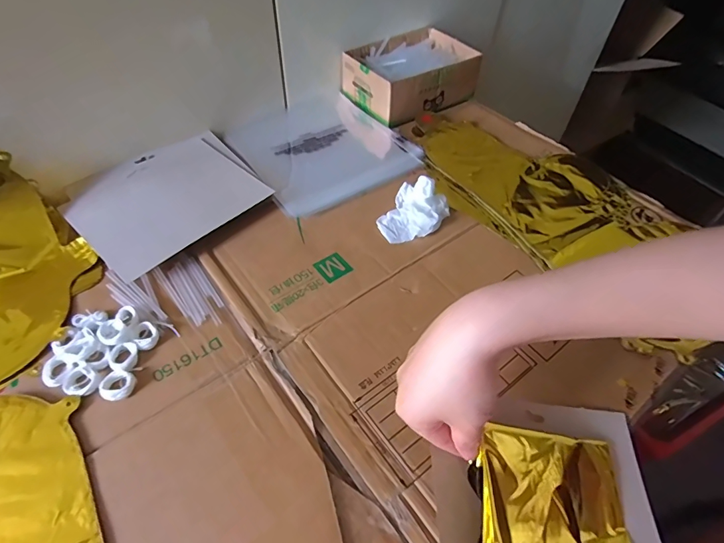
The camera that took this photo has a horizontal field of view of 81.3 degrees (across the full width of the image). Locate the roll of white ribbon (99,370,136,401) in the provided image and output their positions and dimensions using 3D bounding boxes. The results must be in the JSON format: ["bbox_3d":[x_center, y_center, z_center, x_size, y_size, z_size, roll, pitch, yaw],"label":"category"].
[{"bbox_3d":[-0.211,0.098,0.364,0.027,0.006,0.026,1,51,-1],"label":"roll of white ribbon"}]

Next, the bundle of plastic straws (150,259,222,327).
[{"bbox_3d":[-0.174,0.019,0.433,0.041,0.004,0.098,-34,59,-26],"label":"bundle of plastic straws"}]

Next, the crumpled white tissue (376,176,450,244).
[{"bbox_3d":[0.061,-0.073,0.494,0.065,0.036,0.086,25,55,18],"label":"crumpled white tissue"}]

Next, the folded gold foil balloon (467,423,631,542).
[{"bbox_3d":[0.140,0.186,0.301,0.141,0.024,0.131,15,64,-24],"label":"folded gold foil balloon"}]

